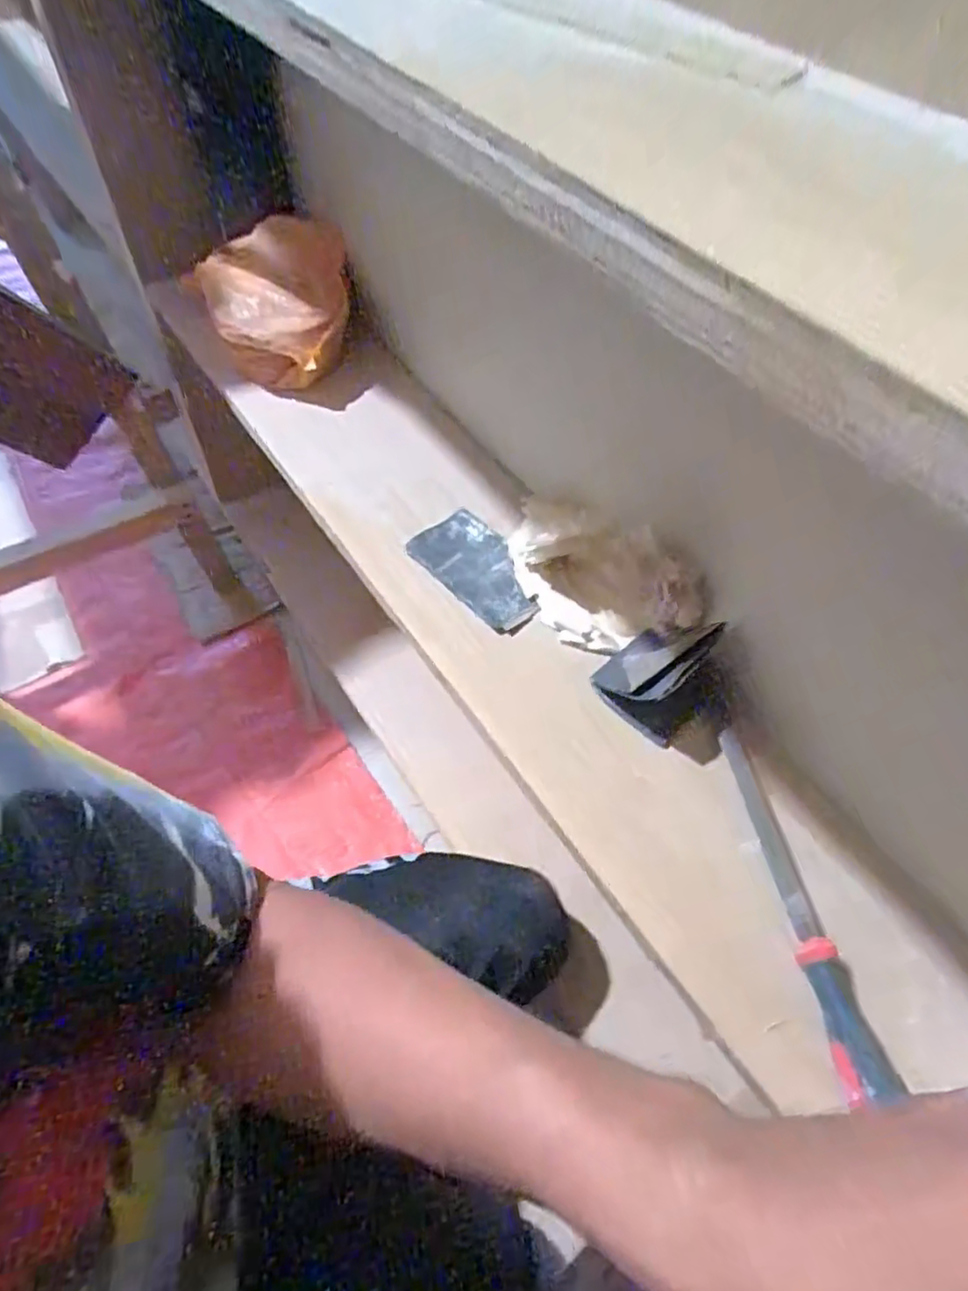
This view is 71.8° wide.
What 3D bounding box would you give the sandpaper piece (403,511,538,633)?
[{"bbox_3d":[-0.002,-0.061,0.535,0.067,0.009,0.117,-36,64,-23],"label":"sandpaper piece"}]

